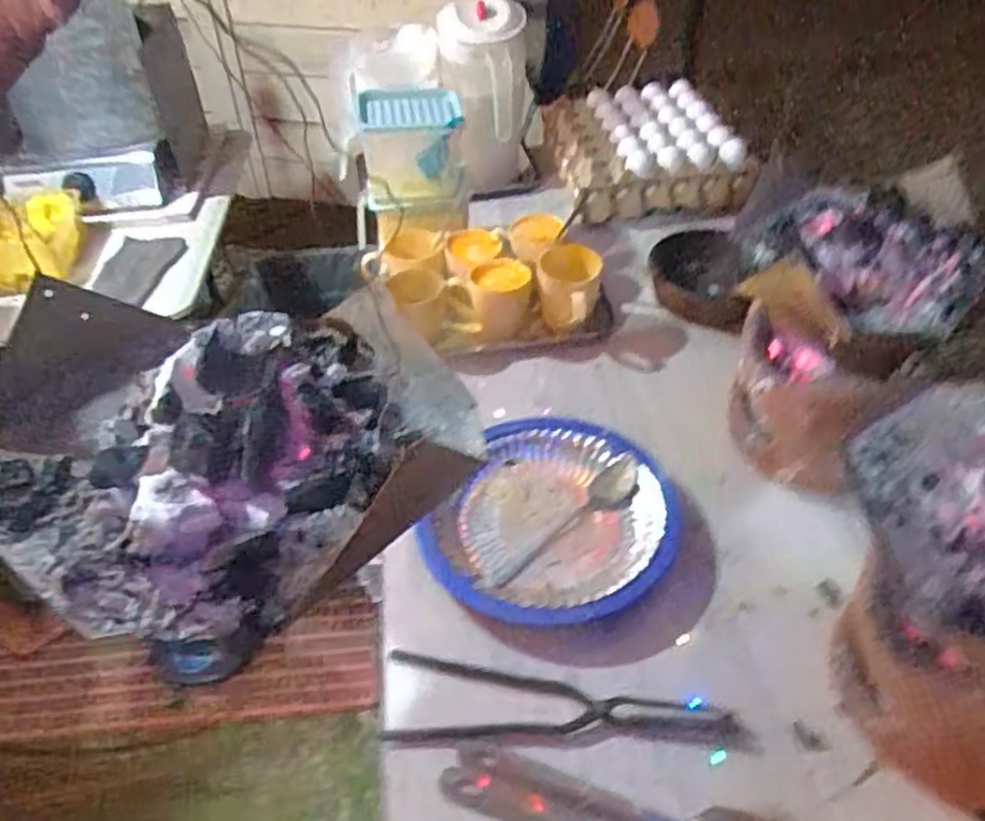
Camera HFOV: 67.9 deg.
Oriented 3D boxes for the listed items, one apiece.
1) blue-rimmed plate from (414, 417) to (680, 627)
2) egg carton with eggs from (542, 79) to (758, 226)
[{"bbox_3d":[0.066,0.107,0.738,0.225,0.031,0.259,18,48,25],"label":"blue-rimmed plate"},{"bbox_3d":[0.242,-0.446,1.239,0.271,0.104,0.339,-13,43,-7],"label":"egg carton with eggs"}]

